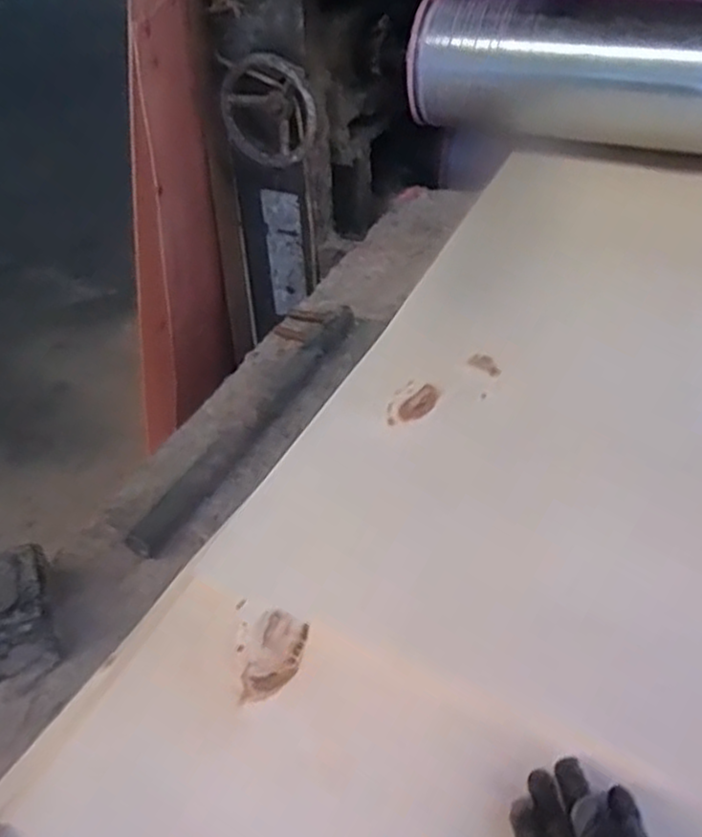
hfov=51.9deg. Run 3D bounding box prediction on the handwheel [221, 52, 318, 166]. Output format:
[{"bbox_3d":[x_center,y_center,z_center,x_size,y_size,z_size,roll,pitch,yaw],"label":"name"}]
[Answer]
[{"bbox_3d":[-0.133,-0.478,1.118,0.169,0.163,0.035,4,47,31],"label":"handwheel"}]

